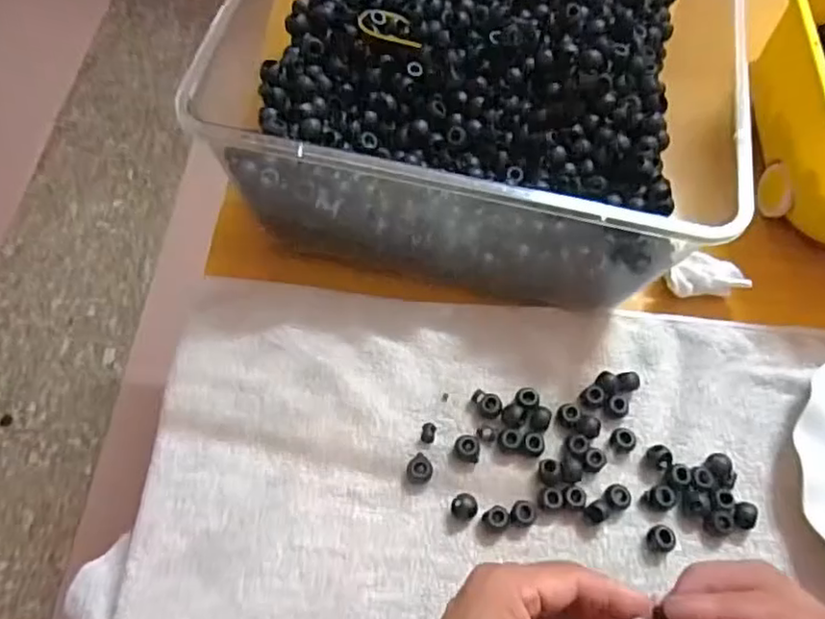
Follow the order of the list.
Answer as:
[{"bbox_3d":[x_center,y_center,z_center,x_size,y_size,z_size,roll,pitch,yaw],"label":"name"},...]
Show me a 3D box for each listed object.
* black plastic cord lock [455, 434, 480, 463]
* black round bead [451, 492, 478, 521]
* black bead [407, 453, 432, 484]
[{"bbox_3d":[0.034,0.086,0.398,0.016,0.009,0.015,1,63,-3],"label":"black plastic cord lock"},{"bbox_3d":[0.031,0.117,0.382,0.015,0.010,0.015,1,63,-3],"label":"black round bead"},{"bbox_3d":[0.004,0.097,0.390,0.016,0.009,0.016,1,63,-3],"label":"black bead"}]

